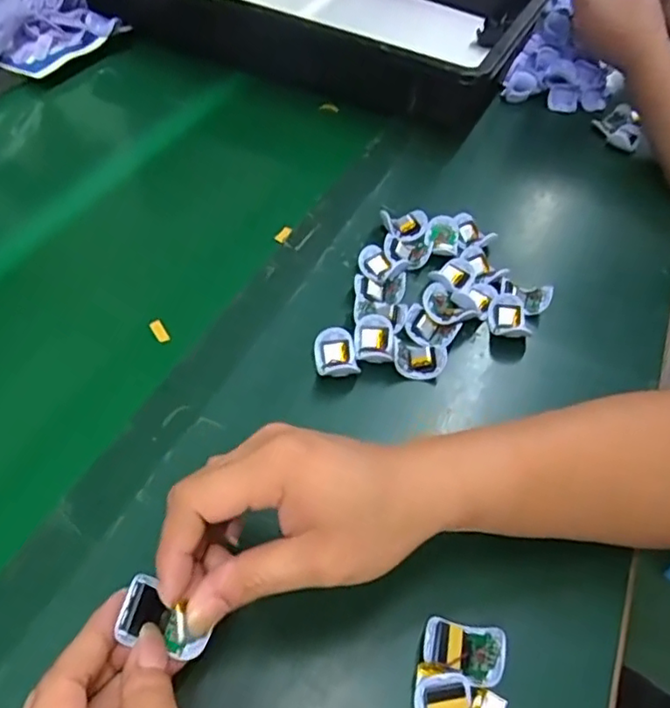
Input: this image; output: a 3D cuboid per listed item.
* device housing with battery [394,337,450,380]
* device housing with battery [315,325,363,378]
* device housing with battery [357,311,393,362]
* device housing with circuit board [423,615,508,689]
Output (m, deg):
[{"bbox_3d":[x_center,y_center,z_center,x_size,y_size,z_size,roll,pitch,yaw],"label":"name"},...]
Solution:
[{"bbox_3d":[0.066,0.001,0.468,0.039,0.018,0.037,12,50,4],"label":"device housing with battery"},{"bbox_3d":[0.001,0.000,0.457,0.029,0.017,0.042,-5,51,-11],"label":"device housing with battery"},{"bbox_3d":[0.031,-0.012,0.470,0.028,0.013,0.043,7,49,-1],"label":"device housing with battery"},{"bbox_3d":[0.070,0.159,0.330,0.041,0.017,0.029,19,50,9],"label":"device housing with circuit board"}]

